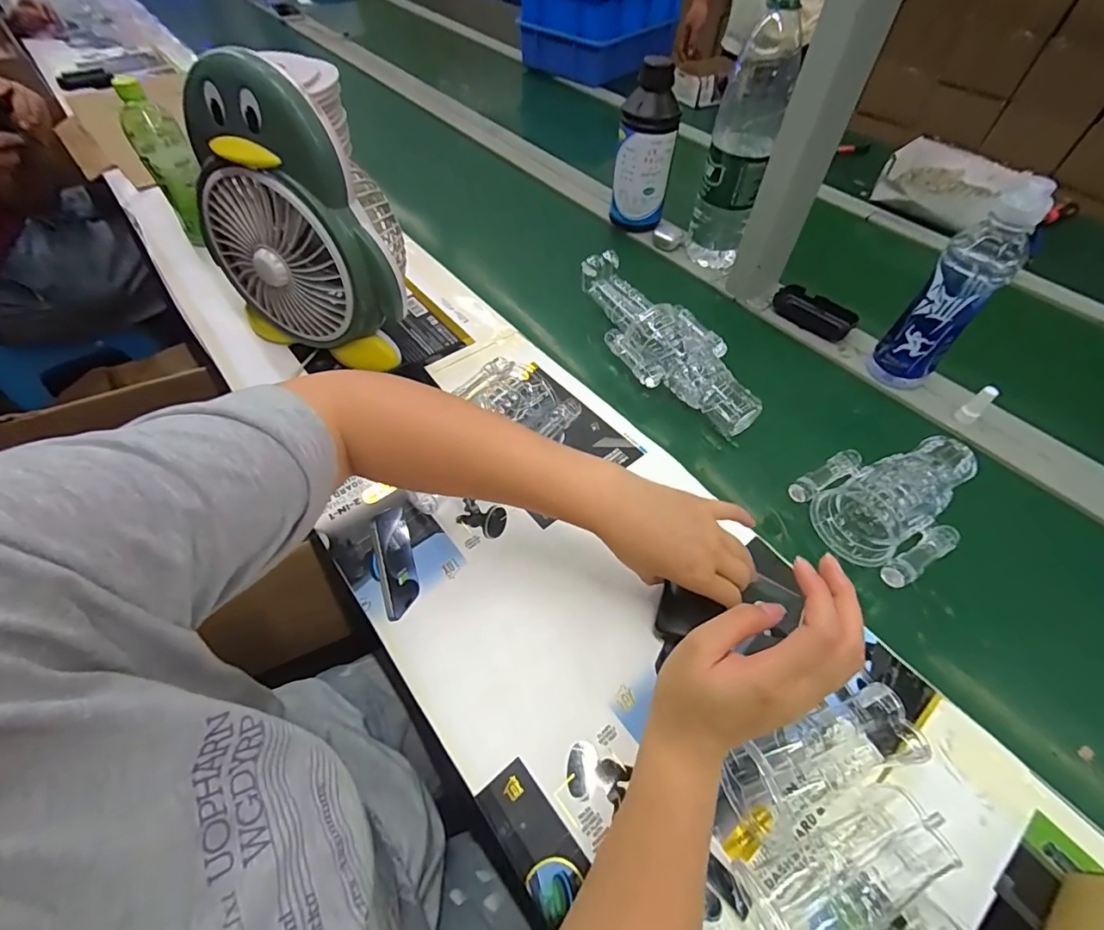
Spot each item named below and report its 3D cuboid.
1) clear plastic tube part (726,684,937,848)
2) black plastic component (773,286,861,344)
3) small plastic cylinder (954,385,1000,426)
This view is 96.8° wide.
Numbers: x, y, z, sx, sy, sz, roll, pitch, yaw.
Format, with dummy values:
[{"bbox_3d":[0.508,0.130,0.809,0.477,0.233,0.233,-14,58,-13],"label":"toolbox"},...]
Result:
[{"bbox_3d":[0.195,0.215,0.358,0.136,0.049,0.060,-17,56,-13],"label":"clear plastic tube part"},{"bbox_3d":[0.373,-0.215,0.694,0.047,0.032,0.110,-29,60,-20],"label":"black plastic component"},{"bbox_3d":[0.500,-0.070,0.578,0.018,0.053,0.019,-35,62,-23],"label":"small plastic cylinder"}]

